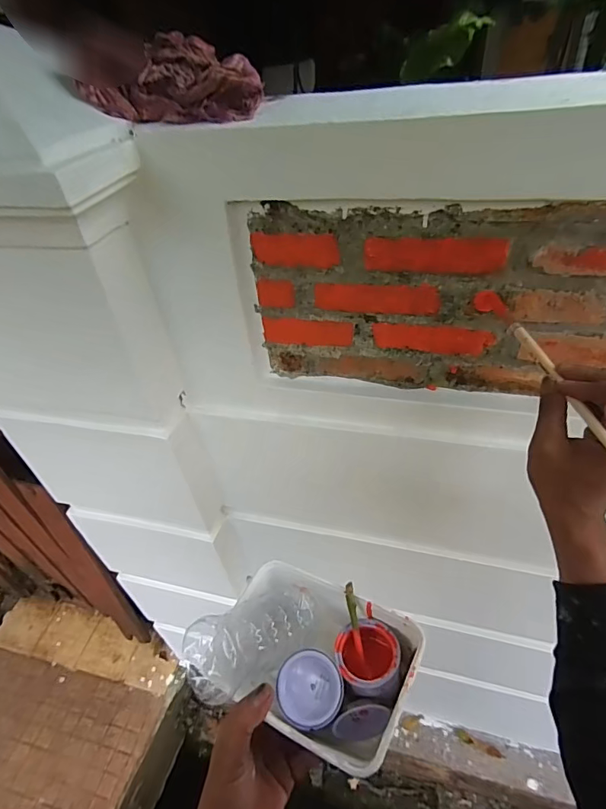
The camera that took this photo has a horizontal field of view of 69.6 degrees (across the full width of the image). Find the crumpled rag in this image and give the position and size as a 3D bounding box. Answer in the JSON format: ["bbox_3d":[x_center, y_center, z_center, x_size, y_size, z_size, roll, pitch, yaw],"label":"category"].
[{"bbox_3d":[-0.146,-0.361,0.484,0.208,0.073,0.089,3,42,12],"label":"crumpled rag"}]

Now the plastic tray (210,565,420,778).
[{"bbox_3d":[0.008,0.229,0.397,0.171,0.067,0.132,16,46,25],"label":"plastic tray"}]

